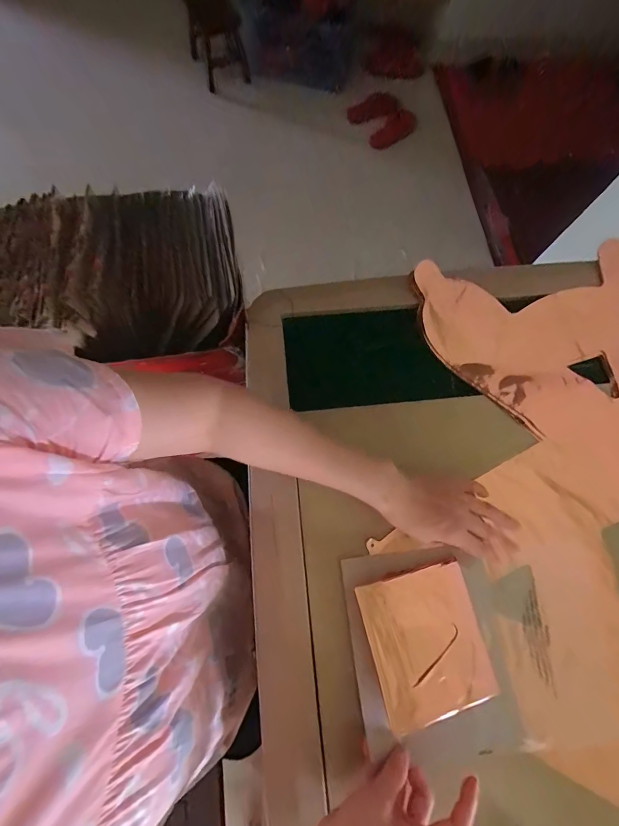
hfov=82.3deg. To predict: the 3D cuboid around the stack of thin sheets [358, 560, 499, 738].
[{"bbox_3d":[0.121,0.235,0.364,0.120,0.007,0.131,-10,72,-14],"label":"stack of thin sheets"}]

